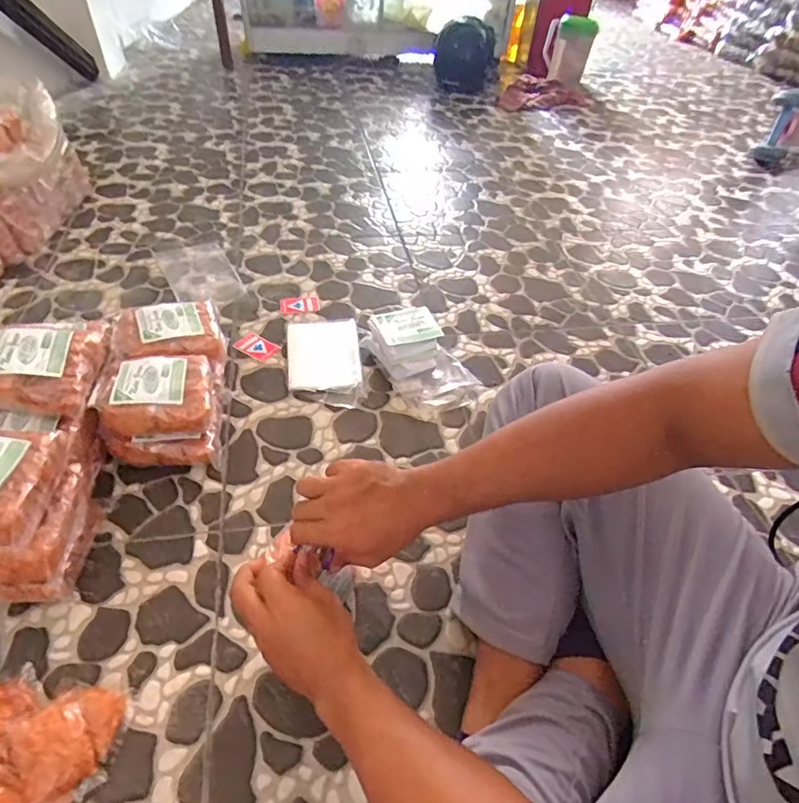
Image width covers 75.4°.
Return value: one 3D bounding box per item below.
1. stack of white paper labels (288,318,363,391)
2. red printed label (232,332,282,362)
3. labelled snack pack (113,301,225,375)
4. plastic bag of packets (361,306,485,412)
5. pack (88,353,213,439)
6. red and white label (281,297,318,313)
[{"bbox_3d":[-0.144,-0.092,0.992,0.132,0.025,0.215,-2,47,-10],"label":"stack of white paper labels"},{"bbox_3d":[-0.277,-0.106,1.006,0.079,0.004,0.054,26,52,14],"label":"red printed label"},{"bbox_3d":[-0.380,-0.112,0.855,0.163,0.051,0.132,-12,48,-15],"label":"labelled snack pack"},{"bbox_3d":[0.041,-0.081,0.963,0.133,0.062,0.230,-20,52,-24],"label":"plastic bag of packets"},{"bbox_3d":[-0.361,-0.010,0.766,0.159,0.069,0.135,-7,47,-11],"label":"pack"},{"bbox_3d":[-0.214,-0.207,1.105,0.080,0.007,0.049,-7,48,-13],"label":"red and white label"}]

